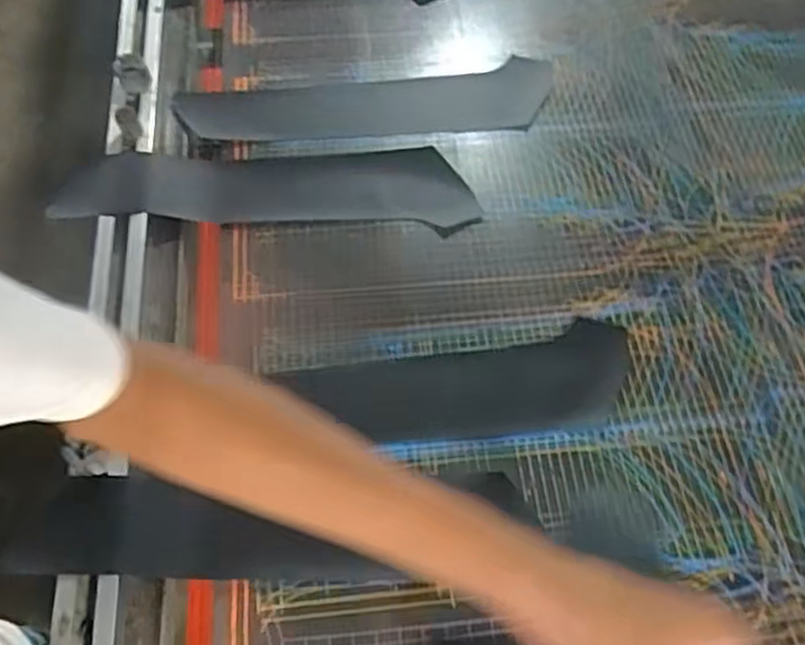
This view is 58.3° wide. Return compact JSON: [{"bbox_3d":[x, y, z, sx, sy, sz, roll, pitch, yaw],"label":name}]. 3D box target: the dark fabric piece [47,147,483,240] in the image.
[{"bbox_3d":[-0.139,-0.158,0.796,0.447,0.034,0.128,0,61,-4],"label":"dark fabric piece"}]

